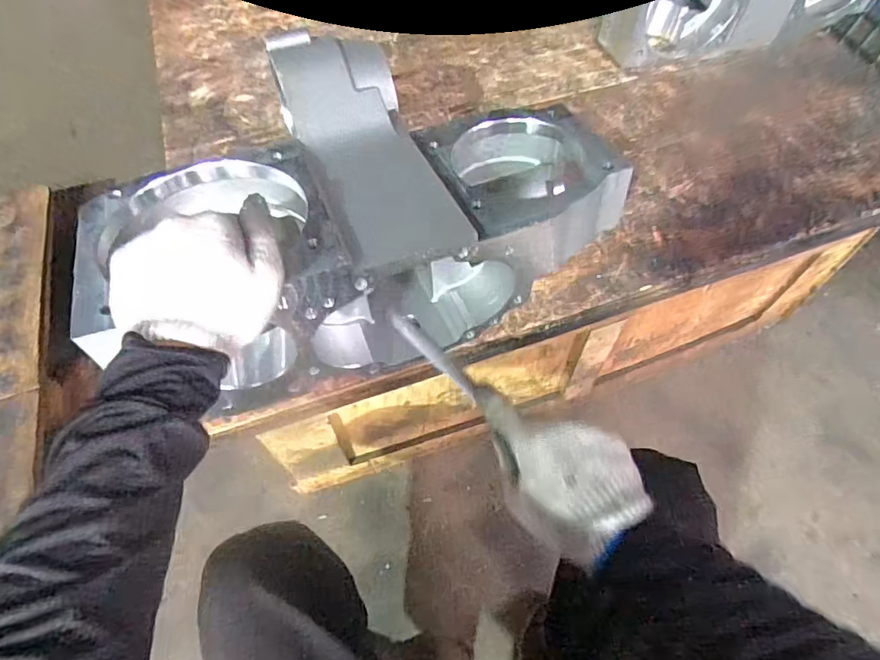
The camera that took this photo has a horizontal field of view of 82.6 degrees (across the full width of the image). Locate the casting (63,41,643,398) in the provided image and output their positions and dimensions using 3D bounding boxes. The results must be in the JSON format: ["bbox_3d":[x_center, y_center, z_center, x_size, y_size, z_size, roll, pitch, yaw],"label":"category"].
[{"bbox_3d":[-0.070,-0.119,0.477,0.428,0.159,0.265,-22,61,-14],"label":"casting"}]

